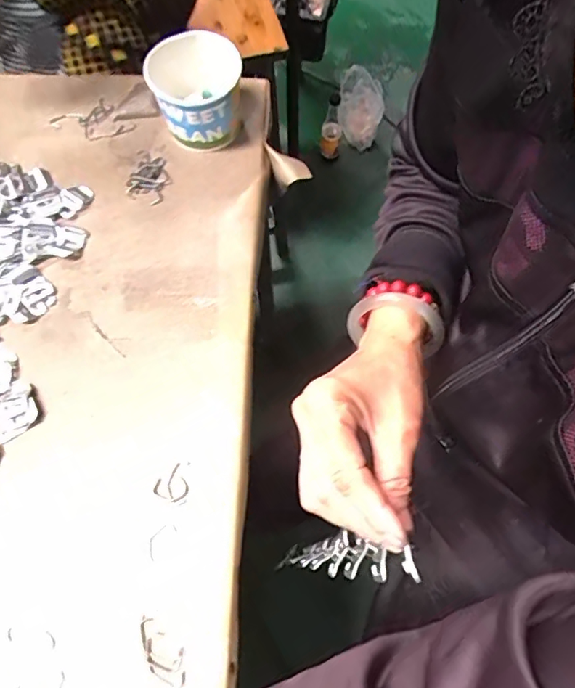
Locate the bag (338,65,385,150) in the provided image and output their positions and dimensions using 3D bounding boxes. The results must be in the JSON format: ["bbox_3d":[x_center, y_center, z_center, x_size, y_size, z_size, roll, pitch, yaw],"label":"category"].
[{"bbox_3d":[0.209,-0.653,1.400,0.150,0.225,0.054,-41,56,7],"label":"bag"}]

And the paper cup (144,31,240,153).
[{"bbox_3d":[-0.092,-0.259,0.525,0.089,0.072,0.085,0,69,0],"label":"paper cup"}]

